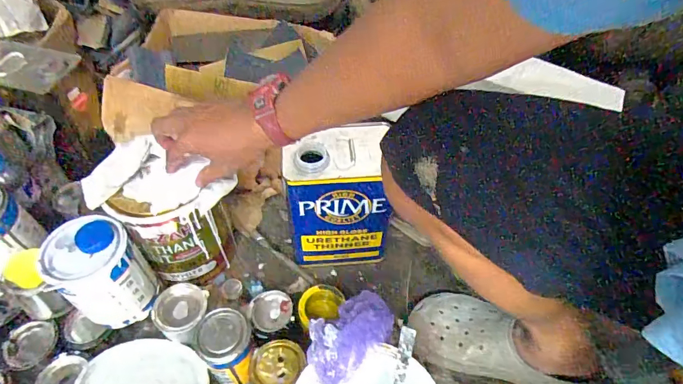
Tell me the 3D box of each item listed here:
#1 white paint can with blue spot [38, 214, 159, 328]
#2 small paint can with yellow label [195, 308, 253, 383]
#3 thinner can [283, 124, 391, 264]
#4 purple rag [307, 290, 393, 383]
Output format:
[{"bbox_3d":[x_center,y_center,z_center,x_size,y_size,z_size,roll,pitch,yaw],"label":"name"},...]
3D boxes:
[{"bbox_3d":[-0.325,0.112,0.579,0.098,0.132,0.097,-1,54,2],"label":"white paint can with blue spot"},{"bbox_3d":[-0.157,0.221,0.584,0.069,0.110,0.075,-1,54,2],"label":"small paint can with yellow label"},{"bbox_3d":[-0.004,0.018,0.667,0.154,0.256,0.094,-5,54,-1],"label":"thinner can"},{"bbox_3d":[0.010,0.156,0.467,0.103,0.048,0.080,-22,56,-13],"label":"purple rag"}]

